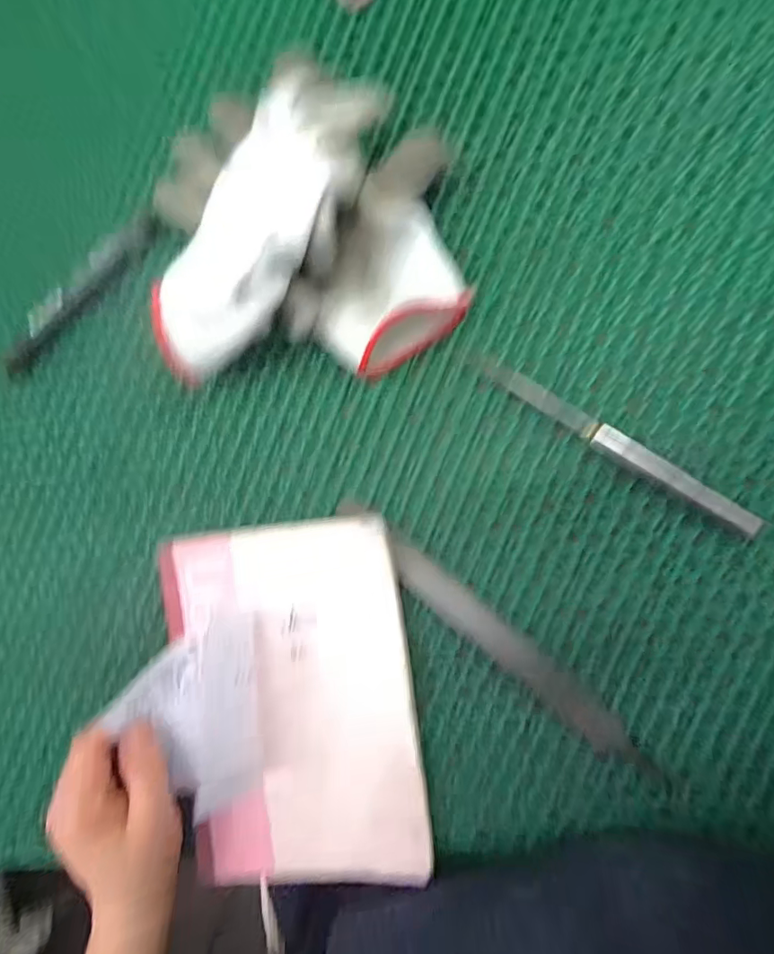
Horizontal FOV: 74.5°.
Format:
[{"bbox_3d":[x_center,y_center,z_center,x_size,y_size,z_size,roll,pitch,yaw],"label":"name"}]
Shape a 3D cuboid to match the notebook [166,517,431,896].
[{"bbox_3d":[-0.056,0.137,0.310,0.145,0.015,0.211,-8,91,8],"label":"notebook"}]

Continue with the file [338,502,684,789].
[{"bbox_3d":[0.064,0.094,0.297,0.233,0.006,0.025,39,95,8],"label":"file"}]

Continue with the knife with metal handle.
[{"bbox_3d":[0.126,-0.019,0.280,0.165,0.014,0.013,34,94,8],"label":"knife with metal handle"}]

